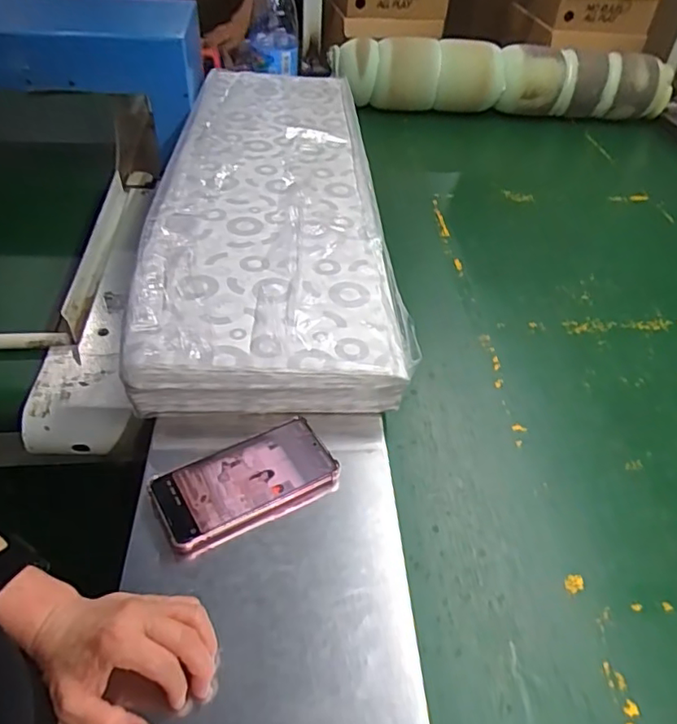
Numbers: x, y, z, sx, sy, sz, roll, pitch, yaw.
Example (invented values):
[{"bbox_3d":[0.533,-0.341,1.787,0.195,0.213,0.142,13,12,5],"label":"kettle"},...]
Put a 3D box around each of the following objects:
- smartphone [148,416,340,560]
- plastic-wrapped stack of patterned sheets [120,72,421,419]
[{"bbox_3d":[-0.085,0.110,0.535,0.162,0.016,0.079,-20,50,-24],"label":"smartphone"},{"bbox_3d":[-0.109,-0.247,0.882,0.308,0.097,0.818,-1,44,-7],"label":"plastic-wrapped stack of patterned sheets"}]

